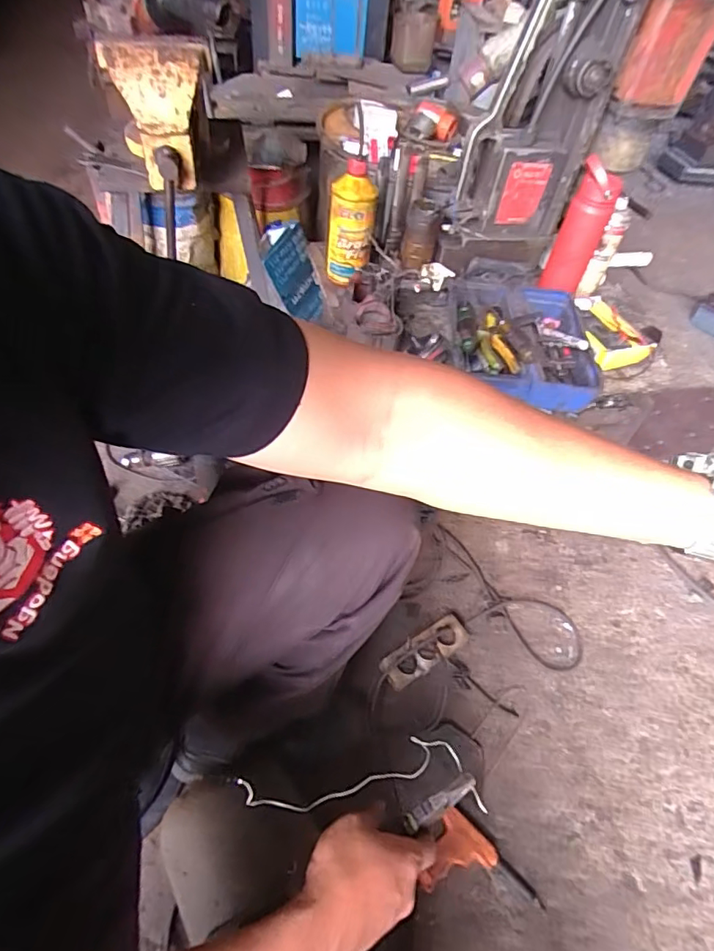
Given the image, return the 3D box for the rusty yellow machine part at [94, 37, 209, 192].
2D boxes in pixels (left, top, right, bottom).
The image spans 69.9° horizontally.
[{"bbox_3d":[-0.274,-0.514,0.726,0.142,0.155,0.097,-10,53,-14],"label":"rusty yellow machine part"}]

